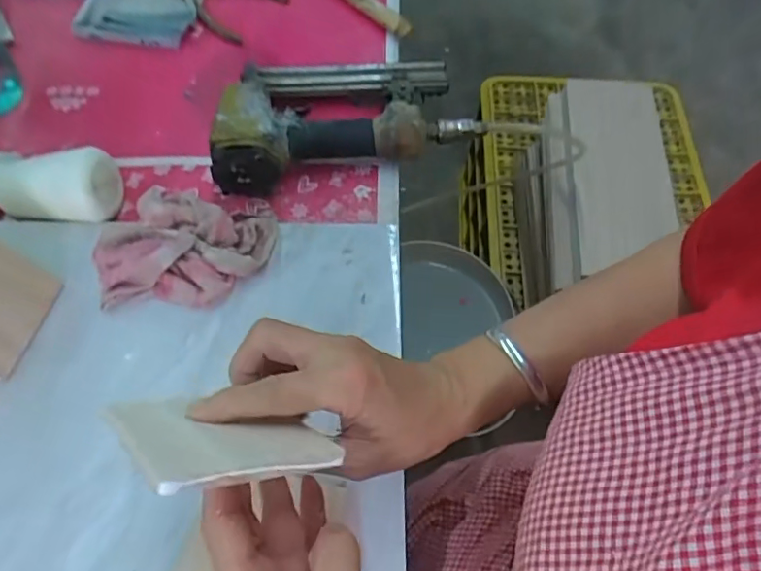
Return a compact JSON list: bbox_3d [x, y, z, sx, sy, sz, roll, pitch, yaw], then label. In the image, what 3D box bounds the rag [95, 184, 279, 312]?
[{"bbox_3d":[-0.167,-0.035,0.459,0.143,0.037,0.100,-1,60,-1],"label":"rag"}]

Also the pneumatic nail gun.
[{"bbox_3d":[-0.046,-0.181,0.535,0.251,0.064,0.159,-15,61,-8],"label":"pneumatic nail gun"}]

